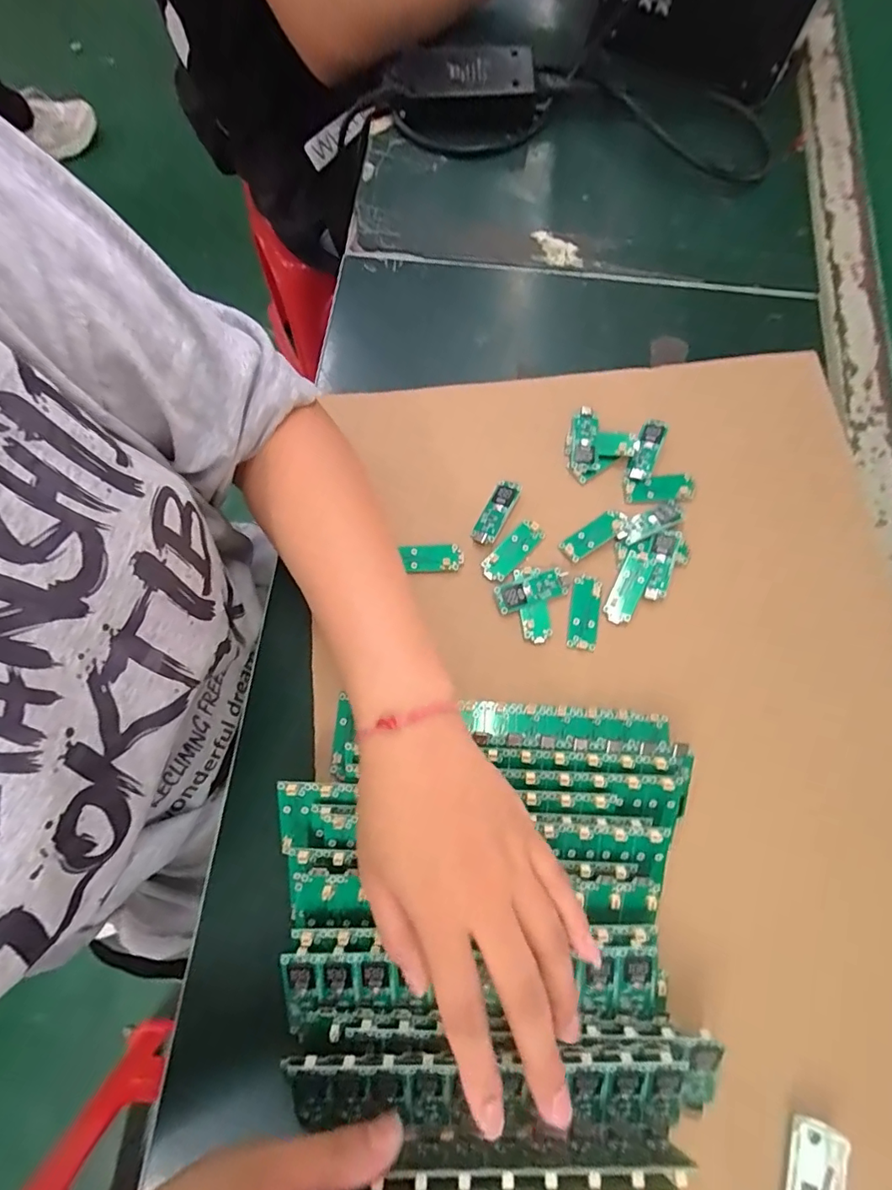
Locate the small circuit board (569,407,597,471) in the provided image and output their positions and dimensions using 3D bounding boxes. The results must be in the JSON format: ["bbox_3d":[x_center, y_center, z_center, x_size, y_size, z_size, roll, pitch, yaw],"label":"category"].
[{"bbox_3d":[0.100,-0.112,0.368,0.017,0.006,0.048,9,74,2],"label":"small circuit board"}]

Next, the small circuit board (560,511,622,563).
[{"bbox_3d":[0.102,-0.042,0.350,0.046,0.004,0.017,-34,77,-10],"label":"small circuit board"}]

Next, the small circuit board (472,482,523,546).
[{"bbox_3d":[0.035,-0.058,0.356,0.018,0.004,0.049,28,76,7],"label":"small circuit board"}]

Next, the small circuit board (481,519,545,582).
[{"bbox_3d":[0.046,-0.031,0.349,0.018,0.004,0.051,42,78,10],"label":"small circuit board"}]

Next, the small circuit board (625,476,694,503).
[{"bbox_3d":[0.152,-0.075,0.361,0.048,0.005,0.019,-1,74,-1],"label":"small circuit board"}]

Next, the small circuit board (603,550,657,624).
[{"bbox_3d":[0.123,-0.006,0.340,0.018,0.004,0.052,27,76,6],"label":"small circuit board"}]

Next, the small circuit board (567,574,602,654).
[{"bbox_3d":[0.093,0.012,0.338,0.019,0.004,0.049,10,74,2],"label":"small circuit board"}]

